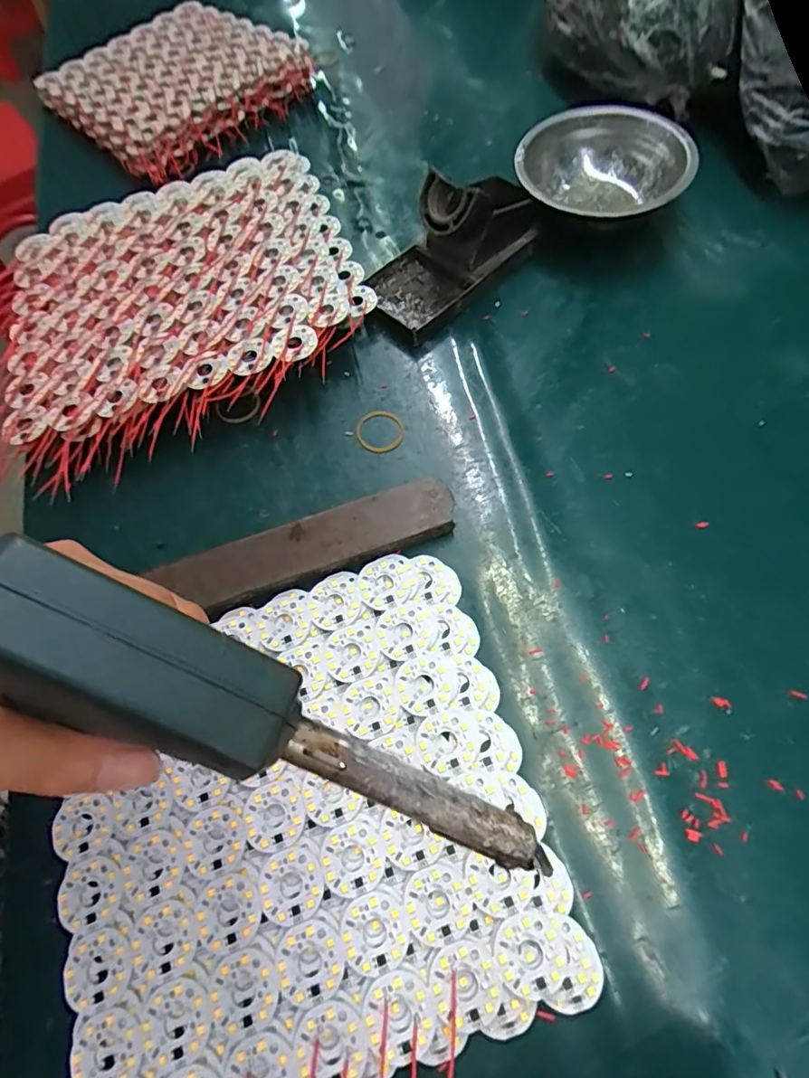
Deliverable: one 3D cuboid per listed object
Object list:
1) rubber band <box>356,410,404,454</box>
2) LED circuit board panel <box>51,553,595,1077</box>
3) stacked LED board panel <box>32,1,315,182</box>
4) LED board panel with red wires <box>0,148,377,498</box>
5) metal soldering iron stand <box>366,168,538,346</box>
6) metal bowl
[{"bbox_3d":[-0.017,-0.074,0.352,0.032,0.004,0.035,-2,67,4],"label":"rubber band"},{"bbox_3d":[-0.054,0.135,0.257,0.226,0.006,0.218,-18,66,-4],"label":"LED circuit board panel"},{"bbox_3d":[-0.227,-0.489,0.548,0.263,0.050,0.235,41,76,19],"label":"stacked LED board panel"},{"bbox_3d":[-0.170,-0.191,0.393,0.269,0.036,0.277,-21,67,-4],"label":"LED board panel with red wires"},{"bbox_3d":[0.037,-0.226,0.379,0.151,0.066,0.073,-40,69,-11],"label":"metal soldering iron stand"},{"bbox_3d":[0.155,-0.283,0.409,0.124,0.051,0.131,-2,67,4],"label":"metal bowl"}]

